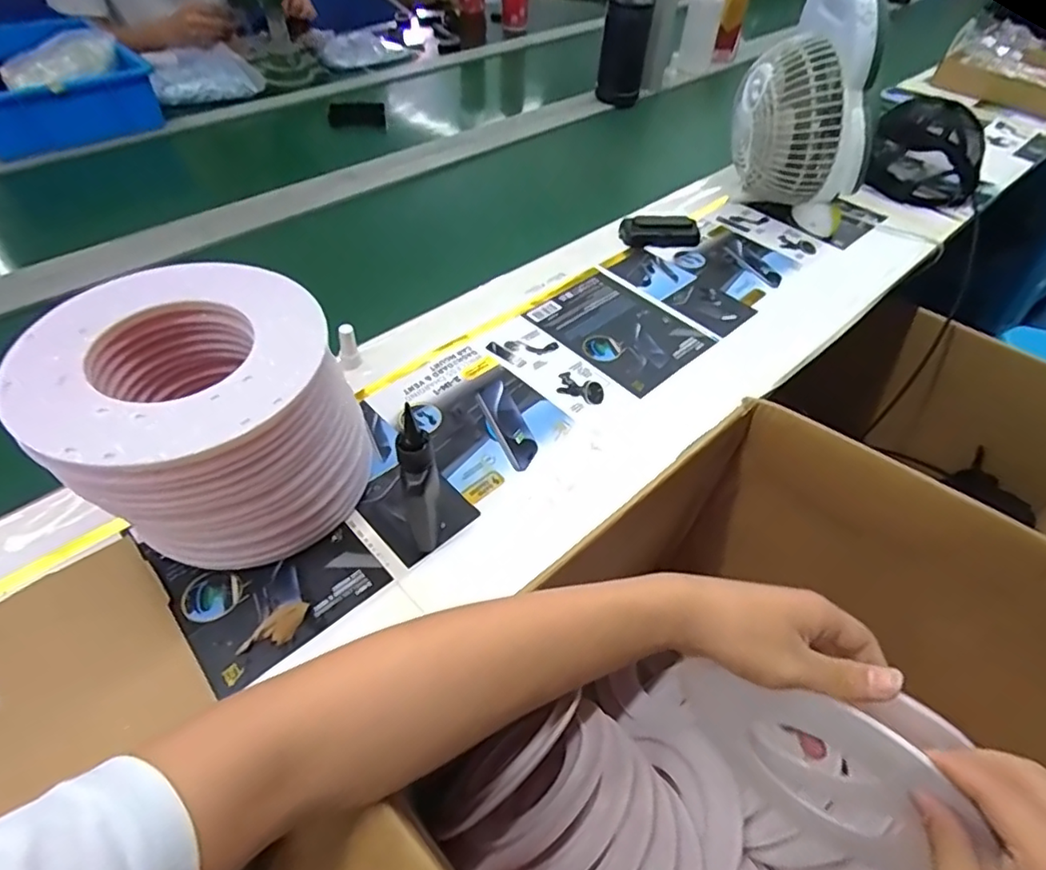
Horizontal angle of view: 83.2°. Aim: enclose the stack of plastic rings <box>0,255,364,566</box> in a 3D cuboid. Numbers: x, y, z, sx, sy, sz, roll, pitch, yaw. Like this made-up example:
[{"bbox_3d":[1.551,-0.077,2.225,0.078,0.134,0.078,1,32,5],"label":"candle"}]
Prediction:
[{"bbox_3d":[-0.239,-0.001,0.463,0.188,0.183,0.185,30,53,21],"label":"stack of plastic rings"}]

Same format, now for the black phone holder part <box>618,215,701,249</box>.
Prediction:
[{"bbox_3d":[0.191,-0.283,0.826,0.109,0.032,0.045,-2,49,-6],"label":"black phone holder part"}]

